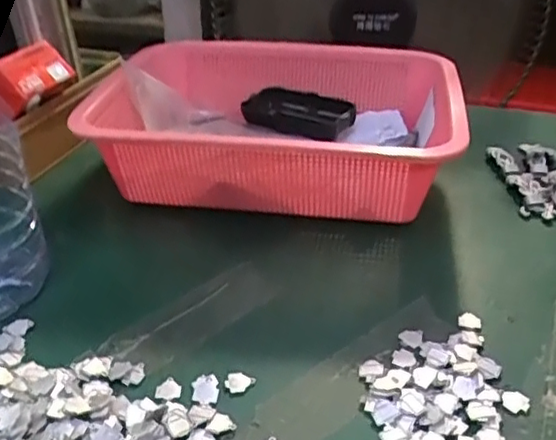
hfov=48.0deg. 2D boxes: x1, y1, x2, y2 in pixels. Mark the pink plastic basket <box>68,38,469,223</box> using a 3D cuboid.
[{"bbox_3d":[0.000,-0.083,0.540,0.286,0.094,0.207,8,34,10],"label":"pink plastic basket"}]

